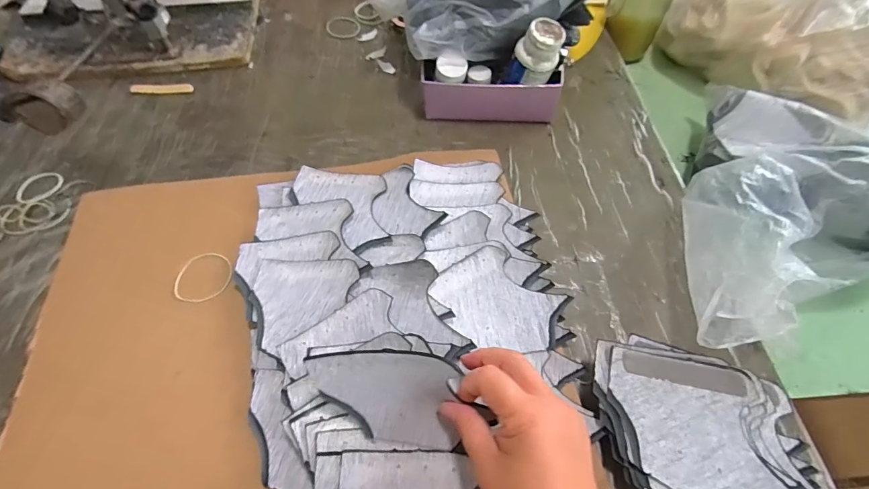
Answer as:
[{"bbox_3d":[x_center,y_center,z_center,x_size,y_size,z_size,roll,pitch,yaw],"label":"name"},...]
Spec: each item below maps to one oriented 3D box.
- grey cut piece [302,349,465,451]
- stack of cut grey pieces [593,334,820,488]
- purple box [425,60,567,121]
[{"bbox_3d":[-0.035,0.112,0.292,0.100,0.096,0.009,3,31,4],"label":"grey cut piece"},{"bbox_3d":[0.206,0.152,0.311,0.169,0.050,0.121,16,62,10],"label":"stack of cut grey pieces"},{"bbox_3d":[0.069,-0.192,0.509,0.168,0.062,0.045,4,60,3],"label":"purple box"}]

